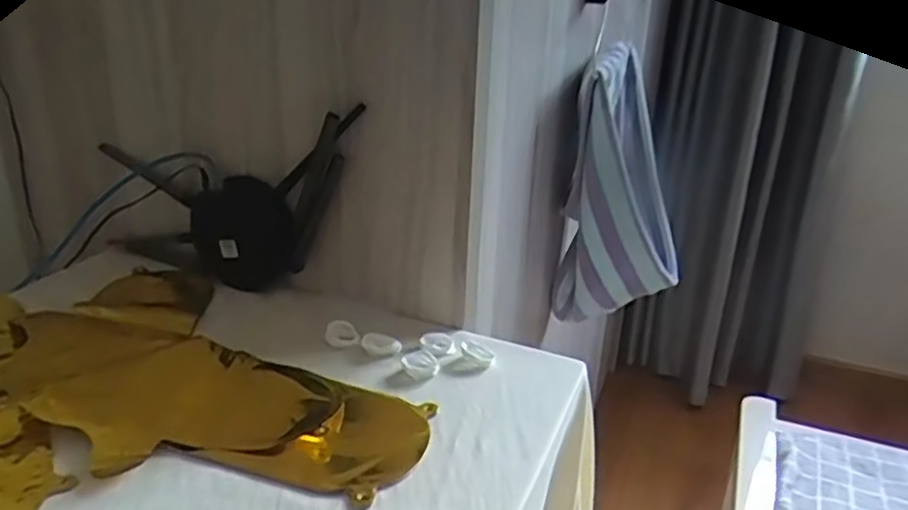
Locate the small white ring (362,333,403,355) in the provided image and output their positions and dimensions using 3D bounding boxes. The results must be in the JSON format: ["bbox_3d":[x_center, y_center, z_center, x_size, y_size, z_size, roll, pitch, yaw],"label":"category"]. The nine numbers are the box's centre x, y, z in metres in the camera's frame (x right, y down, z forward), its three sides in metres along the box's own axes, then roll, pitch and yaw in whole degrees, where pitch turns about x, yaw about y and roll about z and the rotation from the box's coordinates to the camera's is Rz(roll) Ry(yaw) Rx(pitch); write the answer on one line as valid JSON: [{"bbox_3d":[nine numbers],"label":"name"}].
[{"bbox_3d":[-0.066,0.081,0.645,0.039,0.010,0.022,16,27,28],"label":"small white ring"}]

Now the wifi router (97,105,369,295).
[{"bbox_3d":[-0.229,-0.053,0.730,0.359,0.184,0.041,-13,15,30],"label":"wifi router"}]

